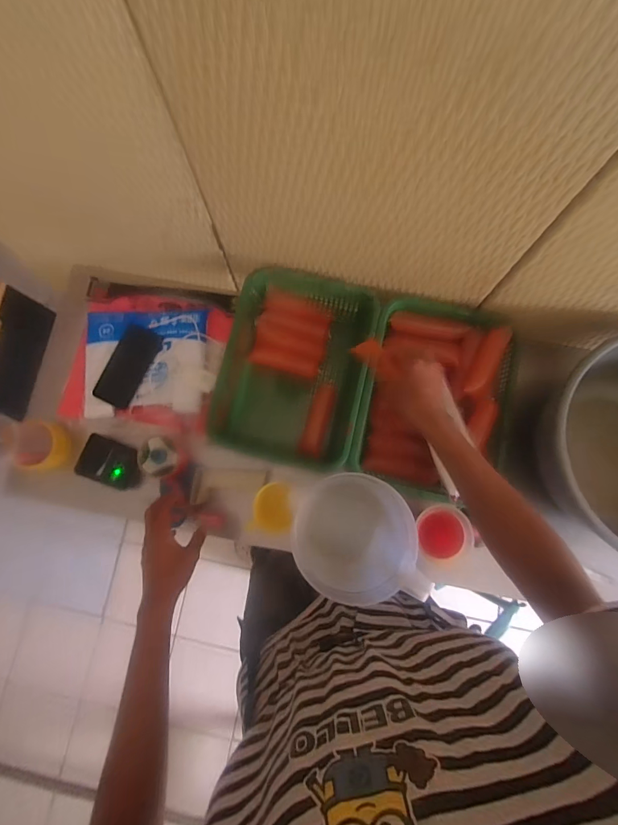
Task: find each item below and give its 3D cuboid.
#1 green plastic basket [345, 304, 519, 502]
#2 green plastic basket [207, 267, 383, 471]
[{"bbox_3d":[0.230,-0.029,0.721,0.266,0.115,0.352,12,82,4],"label":"green plastic basket"},{"bbox_3d":[-0.023,-0.093,0.724,0.266,0.094,0.341,13,82,4],"label":"green plastic basket"}]

